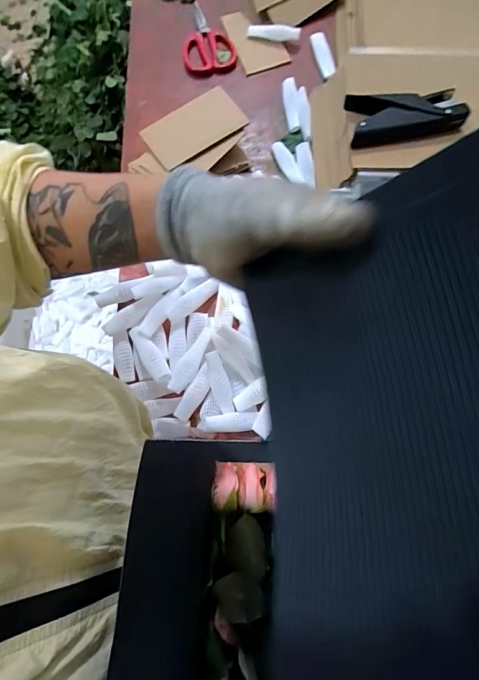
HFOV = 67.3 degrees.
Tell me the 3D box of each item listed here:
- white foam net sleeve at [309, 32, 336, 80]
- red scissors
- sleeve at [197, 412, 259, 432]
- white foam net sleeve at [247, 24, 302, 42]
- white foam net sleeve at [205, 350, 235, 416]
[{"bbox_3d":[0.138,-0.468,0.589,0.026,0.017,0.086,-9,75,-1],"label":"white foam net sleeve"},{"bbox_3d":[-0.053,-0.505,0.596,0.084,0.016,0.139,-6,75,0],"label":"red scissors"},{"bbox_3d":[-0.013,0.097,0.423,0.068,0.018,0.022,-3,75,0],"label":"sleeve"},{"bbox_3d":[0.057,-0.515,0.601,0.087,0.011,0.027,10,75,4],"label":"white foam net sleeve"},{"bbox_3d":[-0.024,0.051,0.437,0.022,0.017,0.075,-16,89,-3],"label":"white foam net sleeve"}]

